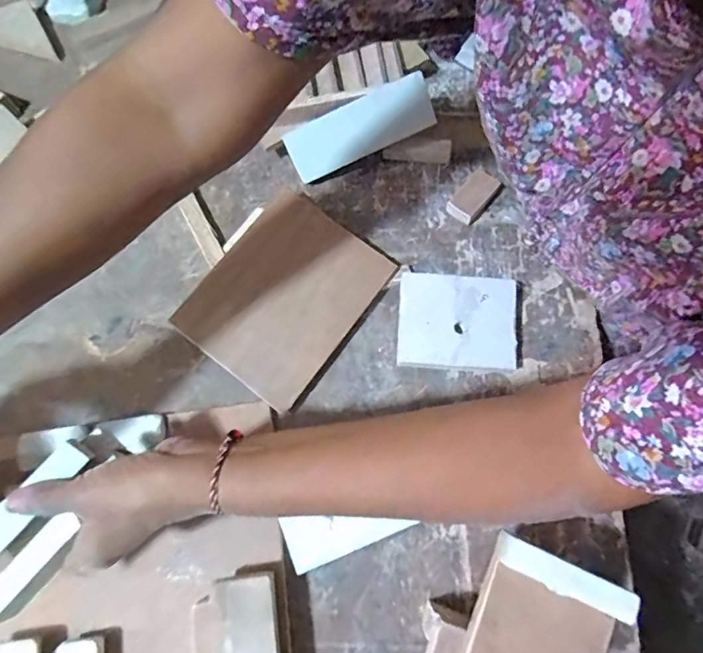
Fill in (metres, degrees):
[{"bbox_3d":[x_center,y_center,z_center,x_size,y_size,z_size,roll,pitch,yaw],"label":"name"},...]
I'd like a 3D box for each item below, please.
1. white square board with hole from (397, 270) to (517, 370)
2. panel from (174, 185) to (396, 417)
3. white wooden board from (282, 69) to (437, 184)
[{"bbox_3d":[0.093,-0.003,0.419,0.100,0.024,0.081,4,74,3],"label":"white square board with hole"},{"bbox_3d":[-0.056,-0.033,0.422,0.130,0.006,0.171,37,77,7],"label":"panel"},{"bbox_3d":[0.008,-0.186,0.444,0.138,0.005,0.049,-24,111,5],"label":"white wooden board"}]

